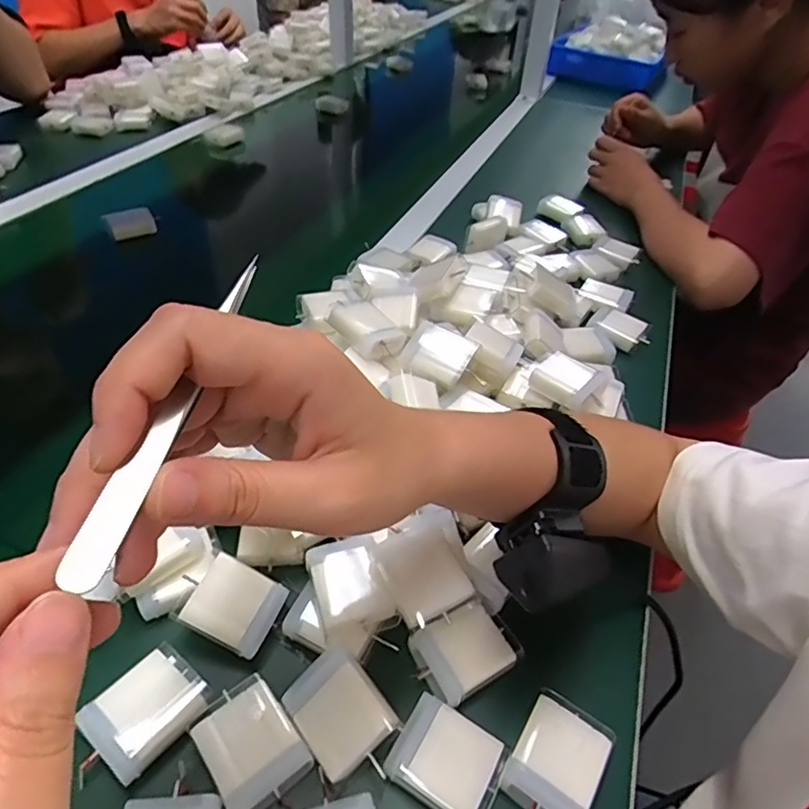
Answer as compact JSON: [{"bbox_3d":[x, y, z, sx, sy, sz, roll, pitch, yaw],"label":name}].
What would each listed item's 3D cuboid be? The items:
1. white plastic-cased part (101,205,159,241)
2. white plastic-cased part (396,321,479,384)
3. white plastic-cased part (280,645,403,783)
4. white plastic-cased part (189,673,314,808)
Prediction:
[{"bbox_3d":[-0.318,-0.211,0.660,0.053,0.026,0.027,-16,48,-21],"label":"white plastic-cased part"},{"bbox_3d":[0.025,-0.039,0.432,0.049,0.026,0.037,23,46,17],"label":"white plastic-cased part"},{"bbox_3d":[-0.032,0.154,0.283,0.040,0.011,0.055,-45,59,-5],"label":"white plastic-cased part"},{"bbox_3d":[-0.075,0.164,0.276,0.040,0.008,0.054,-29,54,-31],"label":"white plastic-cased part"}]

